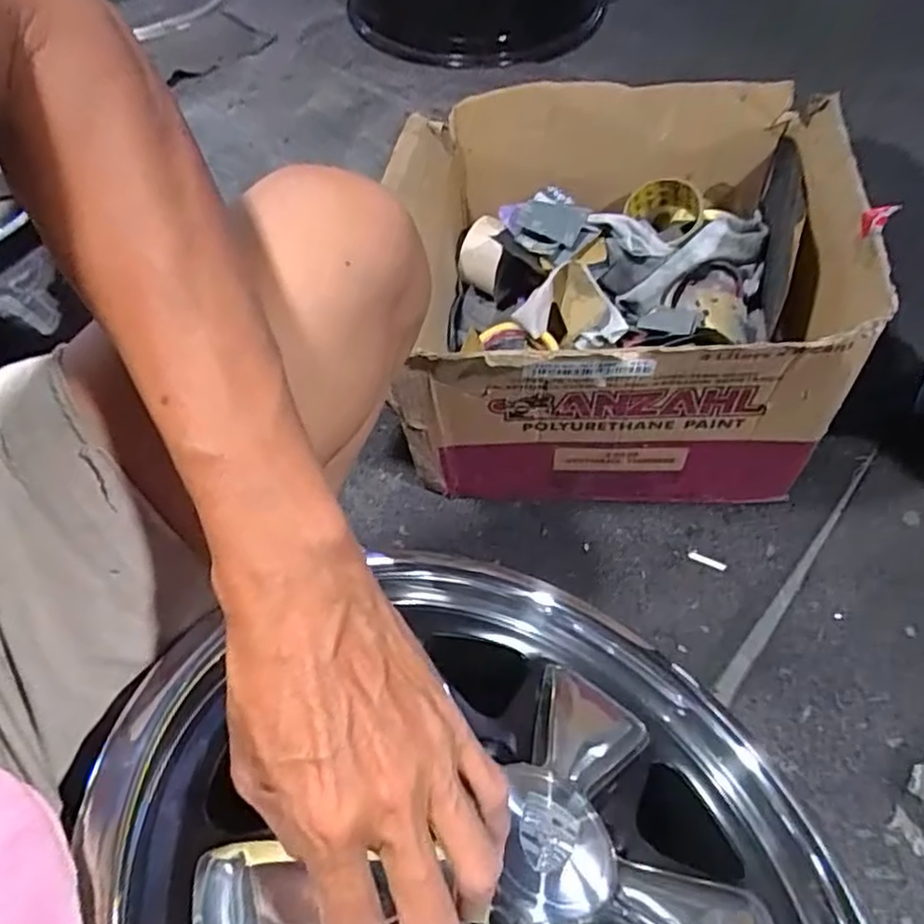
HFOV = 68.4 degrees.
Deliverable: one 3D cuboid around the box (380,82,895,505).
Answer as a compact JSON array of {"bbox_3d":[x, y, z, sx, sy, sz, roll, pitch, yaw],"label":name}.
[{"bbox_3d":[0.159,-0.181,0.717,0.413,0.242,0.393,1,58,3],"label":"box"}]

